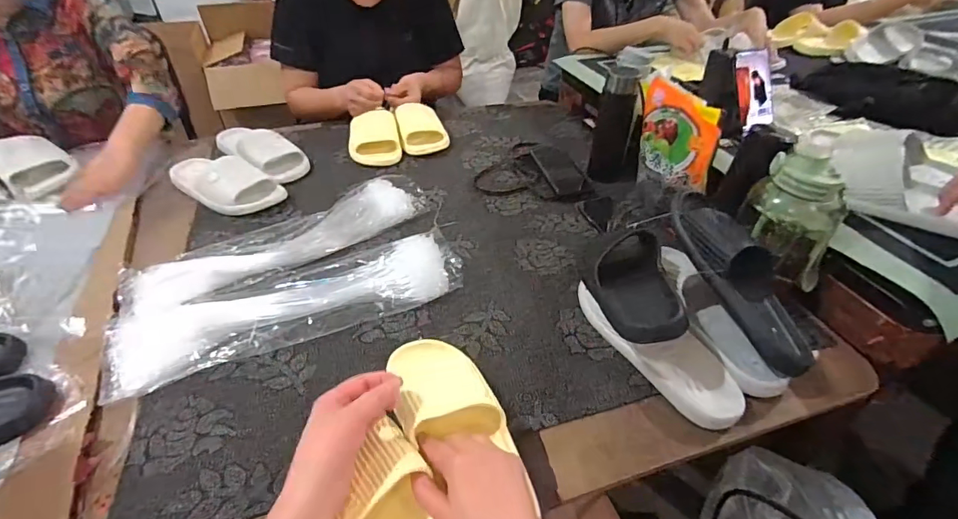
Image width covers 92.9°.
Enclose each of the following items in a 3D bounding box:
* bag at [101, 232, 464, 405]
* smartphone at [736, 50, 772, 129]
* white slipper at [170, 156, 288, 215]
[{"bbox_3d":[-0.242,0.059,0.629,0.458,0.040,0.124,-18,44,-19],"label":"bag"},{"bbox_3d":[0.494,-0.305,0.814,0.058,0.132,0.015,-10,8,-11],"label":"smartphone"},{"bbox_3d":[-0.476,-0.158,0.843,0.236,0.066,0.118,29,49,29],"label":"white slipper"}]

